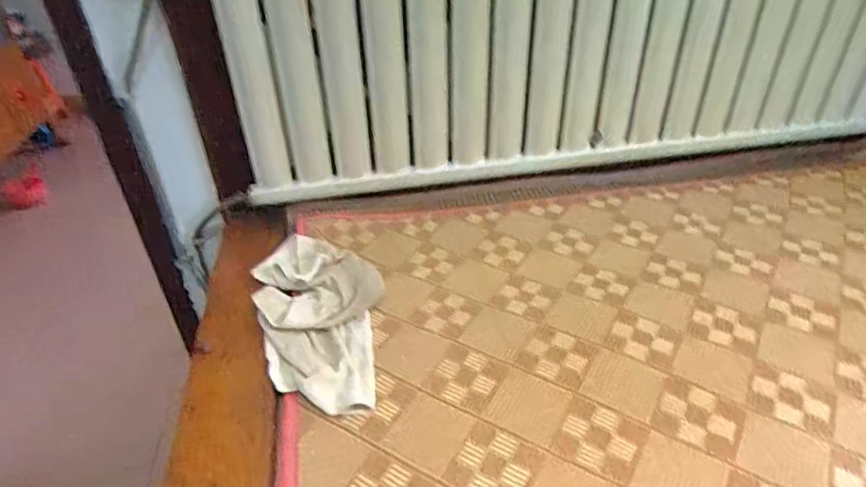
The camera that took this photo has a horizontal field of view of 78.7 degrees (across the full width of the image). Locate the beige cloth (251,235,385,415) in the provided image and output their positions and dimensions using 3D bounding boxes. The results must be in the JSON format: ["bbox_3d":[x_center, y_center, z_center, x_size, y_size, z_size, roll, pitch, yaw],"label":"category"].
[{"bbox_3d":[-0.185,0.107,0.885,0.208,0.050,0.407,-11,36,-11],"label":"beige cloth"}]

